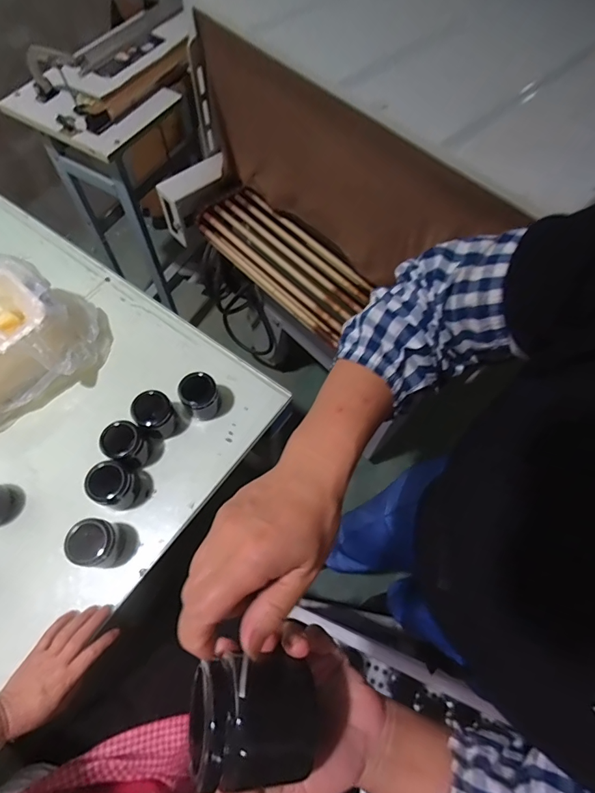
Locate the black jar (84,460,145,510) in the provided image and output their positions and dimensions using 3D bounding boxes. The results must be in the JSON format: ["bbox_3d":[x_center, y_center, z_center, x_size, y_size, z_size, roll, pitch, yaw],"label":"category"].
[{"bbox_3d":[-0.291,0.142,0.655,0.059,0.090,0.064,0,66,0],"label":"black jar"}]

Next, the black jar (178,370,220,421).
[{"bbox_3d":[-0.171,0.002,0.727,0.061,0.080,0.065,0,66,0],"label":"black jar"}]

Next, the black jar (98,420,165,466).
[{"bbox_3d":[-0.276,0.080,0.682,0.067,0.096,0.061,0,66,0],"label":"black jar"}]

